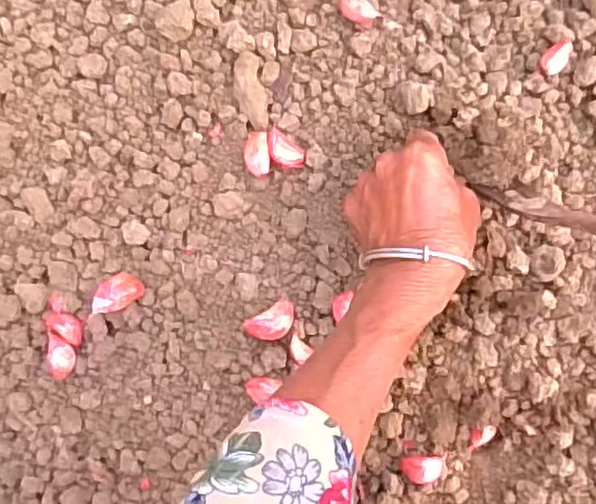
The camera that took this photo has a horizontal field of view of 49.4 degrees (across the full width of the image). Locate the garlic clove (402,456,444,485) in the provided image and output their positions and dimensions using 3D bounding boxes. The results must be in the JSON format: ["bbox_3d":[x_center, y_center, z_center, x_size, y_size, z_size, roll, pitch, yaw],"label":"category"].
[{"bbox_3d":[0.086,0.150,0.449,0.026,0.016,0.018,2,88,6],"label":"garlic clove"}]

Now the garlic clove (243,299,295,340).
[{"bbox_3d":[-0.017,0.051,0.463,0.035,0.022,0.023,-33,85,4],"label":"garlic clove"}]

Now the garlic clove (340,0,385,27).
[{"bbox_3d":[0.043,-0.173,0.462,0.031,0.016,0.018,45,93,6],"label":"garlic clove"}]

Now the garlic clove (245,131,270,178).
[{"bbox_3d":[-0.029,-0.071,0.470,0.019,0.014,0.033,-1,87,6],"label":"garlic clove"}]

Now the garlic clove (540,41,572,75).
[{"bbox_3d":[0.177,-0.133,0.445,0.016,0.008,0.024,42,92,6],"label":"garlic clove"}]

